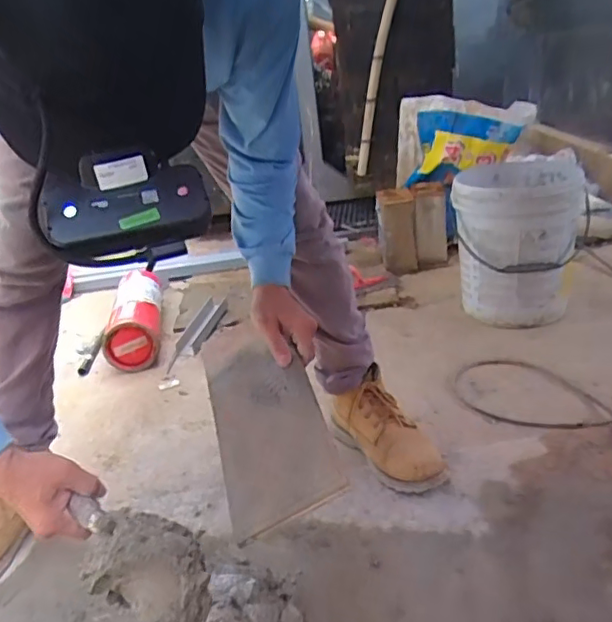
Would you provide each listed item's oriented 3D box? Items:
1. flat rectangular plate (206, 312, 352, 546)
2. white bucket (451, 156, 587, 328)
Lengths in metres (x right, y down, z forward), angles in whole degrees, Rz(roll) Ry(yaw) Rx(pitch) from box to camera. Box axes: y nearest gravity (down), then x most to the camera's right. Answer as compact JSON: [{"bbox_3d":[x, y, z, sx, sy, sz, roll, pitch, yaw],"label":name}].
[{"bbox_3d":[-0.055,0.108,0.707,0.125,0.012,0.348,-29,36,3],"label":"flat rectangular plate"},{"bbox_3d":[0.533,-0.171,1.482,0.284,0.350,0.314,4,28,21],"label":"white bucket"}]

